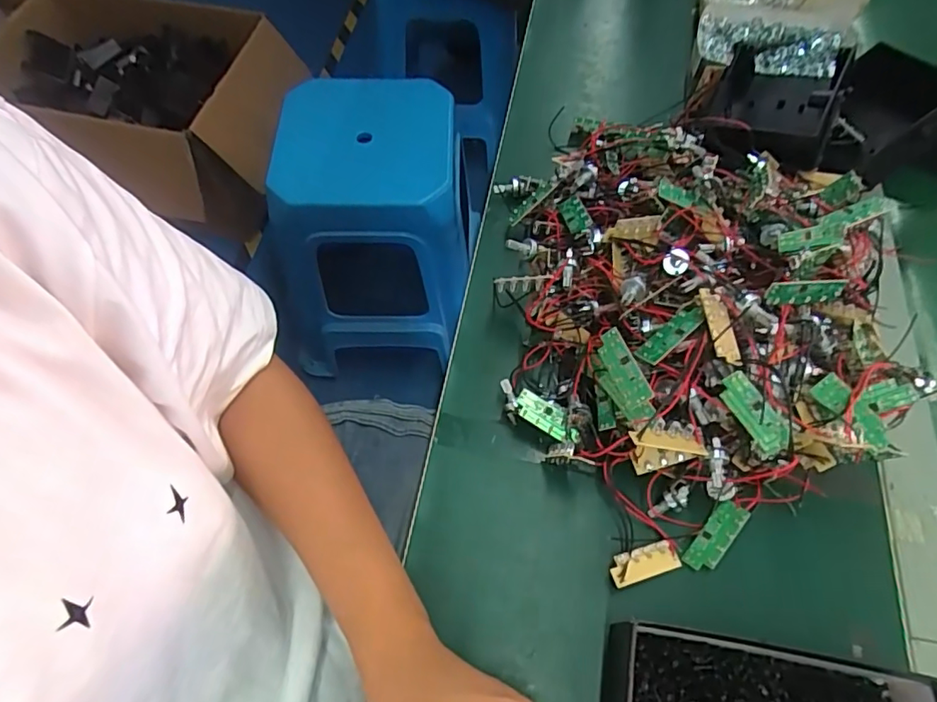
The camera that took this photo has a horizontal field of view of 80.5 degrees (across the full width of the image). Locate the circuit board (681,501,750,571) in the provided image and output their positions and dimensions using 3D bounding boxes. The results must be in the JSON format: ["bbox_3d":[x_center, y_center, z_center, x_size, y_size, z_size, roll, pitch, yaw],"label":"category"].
[{"bbox_3d":[0.152,0.115,0.340,0.019,0.005,0.047,39,82,19],"label":"circuit board"}]

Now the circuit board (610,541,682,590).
[{"bbox_3d":[0.107,0.129,0.334,0.046,0.010,0.018,-7,61,-21],"label":"circuit board"}]

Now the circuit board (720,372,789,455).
[{"bbox_3d":[0.156,0.034,0.302,0.047,0.019,0.006,54,30,7],"label":"circuit board"}]

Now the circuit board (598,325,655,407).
[{"bbox_3d":[0.090,0.010,0.326,0.004,0.020,0.047,0,57,-39],"label":"circuit board"}]

